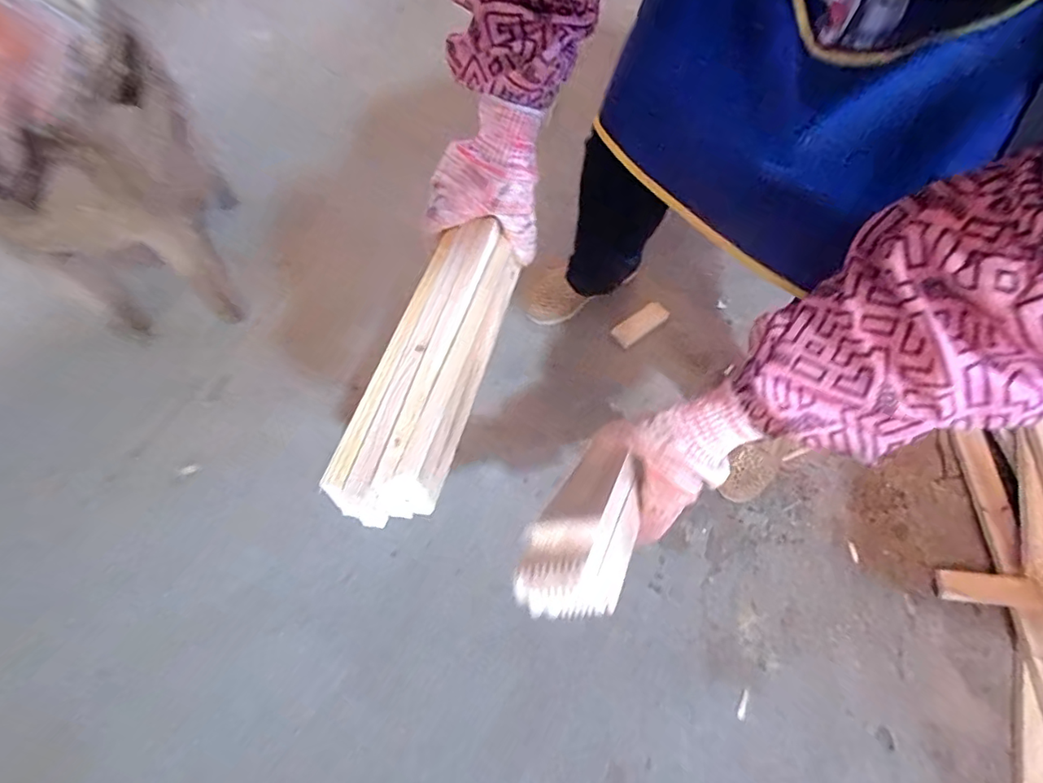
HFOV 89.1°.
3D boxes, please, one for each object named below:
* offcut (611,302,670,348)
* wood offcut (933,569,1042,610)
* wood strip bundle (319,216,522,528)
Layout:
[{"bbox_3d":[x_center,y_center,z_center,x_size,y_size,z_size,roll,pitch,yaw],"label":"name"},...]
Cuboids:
[{"bbox_3d":[0.210,-0.121,0.932,0.099,0.014,0.041,-34,73,-16],"label":"offcut"},{"bbox_3d":[0.675,0.283,0.763,0.138,0.015,0.044,3,66,14],"label":"wood offcut"},{"bbox_3d":[-0.062,-0.022,0.393,0.072,0.041,0.266,13,51,3],"label":"wood strip bundle"}]

